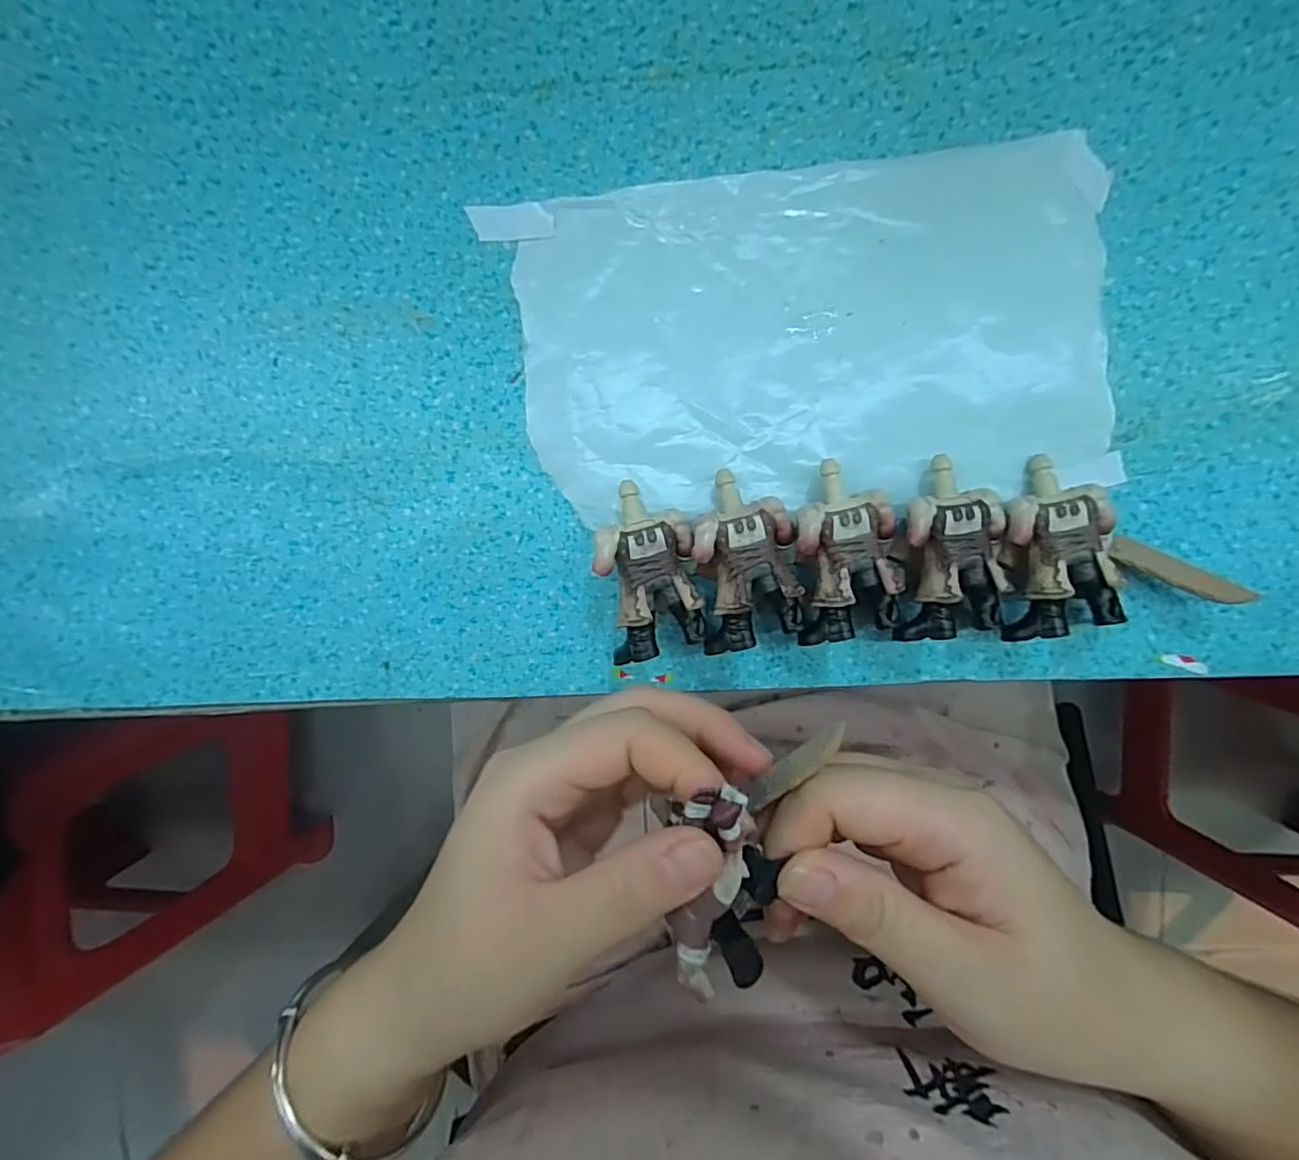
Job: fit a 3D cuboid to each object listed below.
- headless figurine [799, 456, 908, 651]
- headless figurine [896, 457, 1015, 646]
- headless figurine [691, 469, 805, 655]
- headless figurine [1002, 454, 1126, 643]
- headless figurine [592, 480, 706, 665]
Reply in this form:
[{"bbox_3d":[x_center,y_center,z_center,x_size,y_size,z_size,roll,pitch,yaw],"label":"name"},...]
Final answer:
[{"bbox_3d":[0.067,-0.010,0.213,0.033,0.022,0.059,-8,97,4],"label":"headless figurine"},{"bbox_3d":[0.102,-0.010,0.210,0.032,0.022,0.060,0,97,3],"label":"headless figurine"},{"bbox_3d":[0.033,-0.007,0.215,0.033,0.021,0.058,-9,96,4],"label":"headless figurine"},{"bbox_3d":[0.138,-0.011,0.209,0.035,0.021,0.059,-5,97,3],"label":"headless figurine"},{"bbox_3d":[0.000,-0.004,0.217,0.032,0.025,0.058,-10,96,4],"label":"headless figurine"}]

